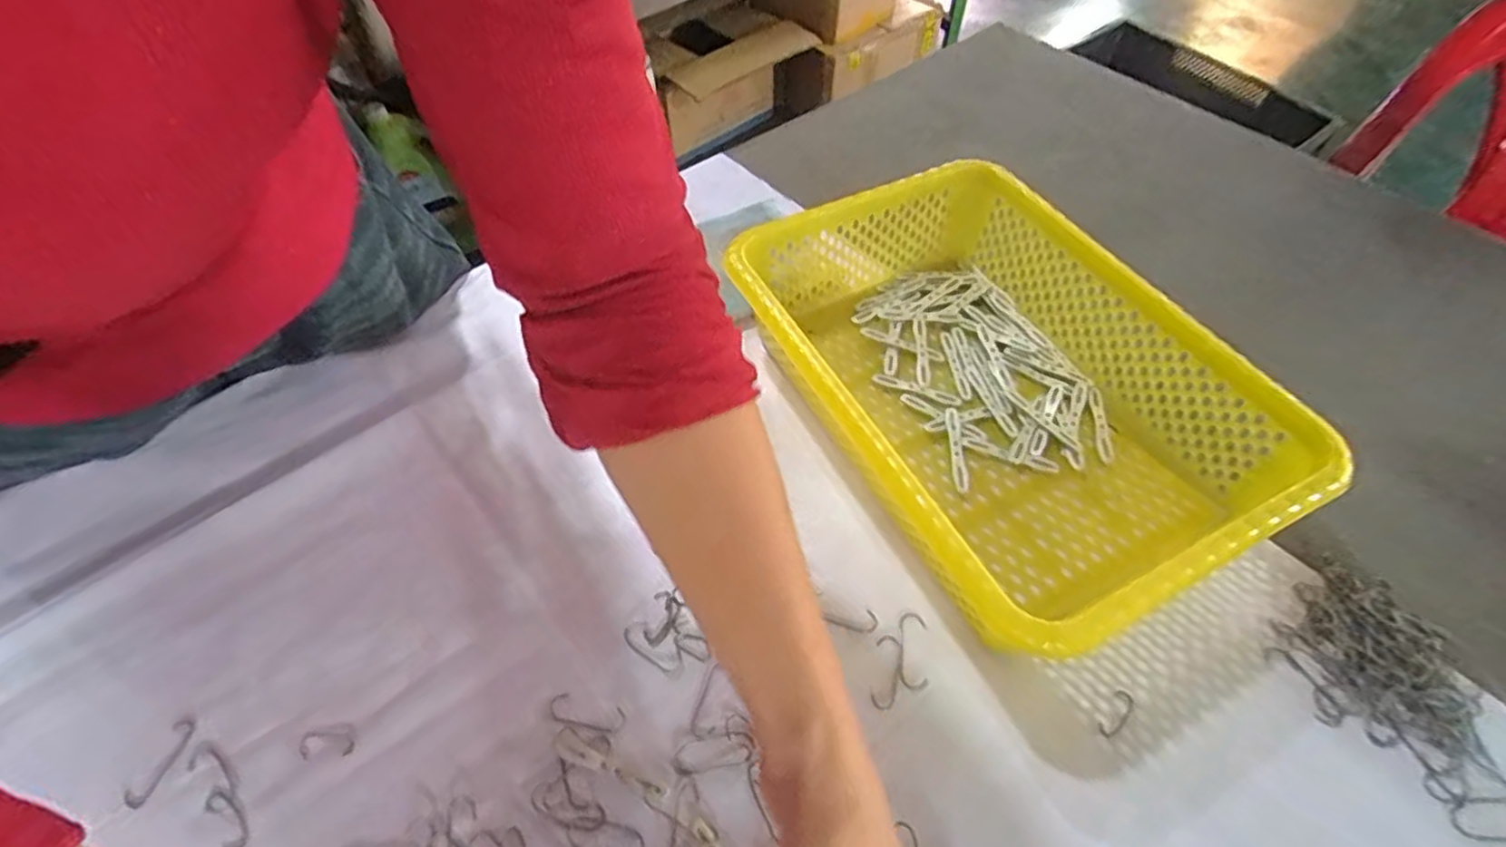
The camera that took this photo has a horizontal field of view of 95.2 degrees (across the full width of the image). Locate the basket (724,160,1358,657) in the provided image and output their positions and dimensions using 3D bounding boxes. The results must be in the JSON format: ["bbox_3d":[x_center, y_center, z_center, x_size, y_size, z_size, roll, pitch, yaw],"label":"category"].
[{"bbox_3d":[0.163,-0.026,0.476,0.246,0.091,0.335,-23,56,-16],"label":"basket"}]

